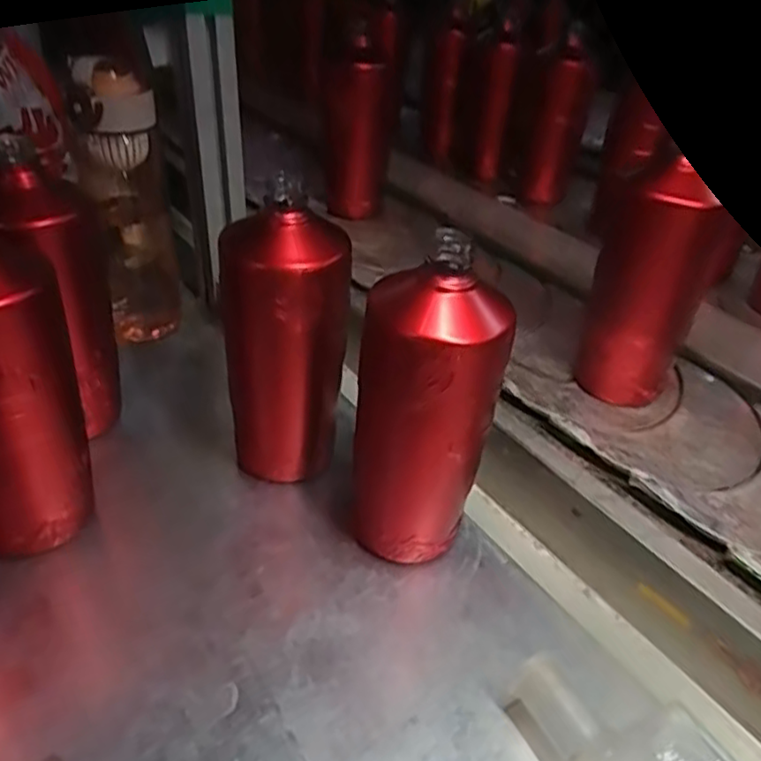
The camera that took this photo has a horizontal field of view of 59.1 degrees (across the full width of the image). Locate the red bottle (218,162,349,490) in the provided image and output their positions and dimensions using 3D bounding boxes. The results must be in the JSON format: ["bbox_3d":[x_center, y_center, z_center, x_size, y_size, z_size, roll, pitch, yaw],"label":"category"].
[{"bbox_3d":[-0.066,-0.025,0.468,0.083,0.190,0.067,-6,38,-8],"label":"red bottle"}]

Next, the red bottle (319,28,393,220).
[{"bbox_3d":[-0.031,-0.312,0.853,0.087,0.190,0.081,2,36,-1],"label":"red bottle"}]

